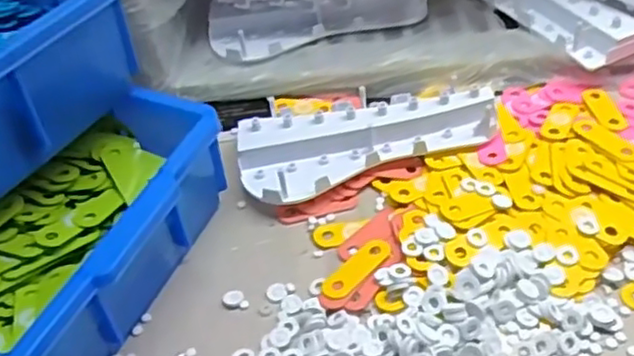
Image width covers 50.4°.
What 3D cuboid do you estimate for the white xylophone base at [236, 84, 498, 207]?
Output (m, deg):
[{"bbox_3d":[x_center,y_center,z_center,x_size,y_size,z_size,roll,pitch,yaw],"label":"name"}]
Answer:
[{"bbox_3d":[0.045,-0.034,0.585,0.222,0.032,0.082,-14,46,-8],"label":"white xylophone base"}]

